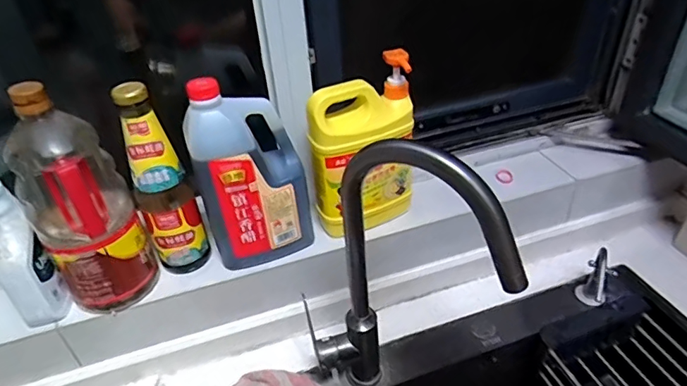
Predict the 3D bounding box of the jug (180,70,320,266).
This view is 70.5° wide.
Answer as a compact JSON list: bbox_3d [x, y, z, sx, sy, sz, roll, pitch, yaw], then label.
[{"bbox_3d":[-0.119,-0.020,0.639,0.142,0.244,0.080,-9,37,-7],"label":"jug"}]

